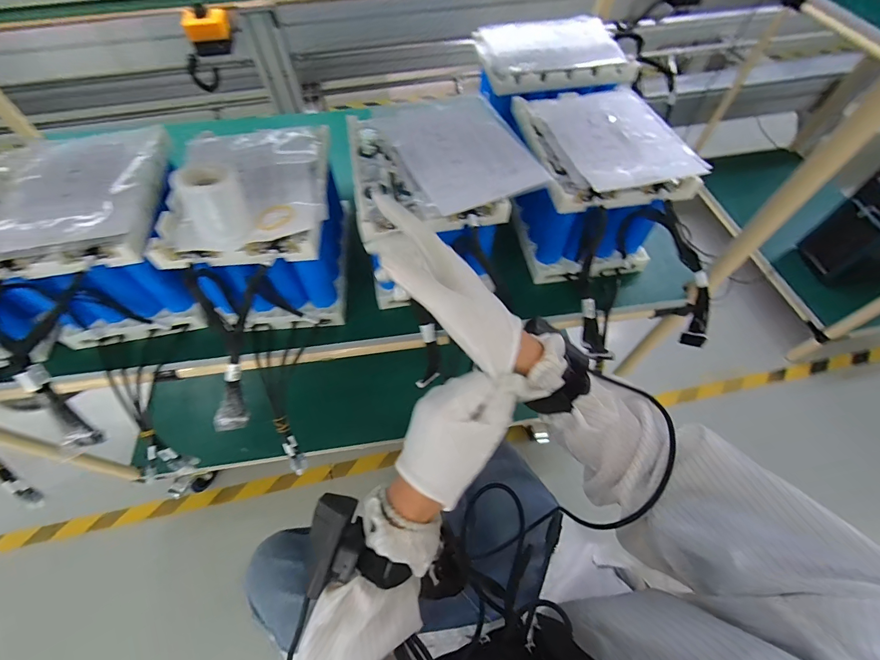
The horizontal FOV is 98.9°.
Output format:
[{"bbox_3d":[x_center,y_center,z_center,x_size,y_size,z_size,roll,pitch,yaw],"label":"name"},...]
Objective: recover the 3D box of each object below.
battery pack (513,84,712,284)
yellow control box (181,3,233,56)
[{"bbox_3d":[0.212,-0.215,0.564,0.185,0.167,0.234,-12,60,-7],"label":"battery pack"},{"bbox_3d":[-0.527,-0.682,0.862,0.090,0.079,0.059,-10,59,-6],"label":"yellow control box"}]

